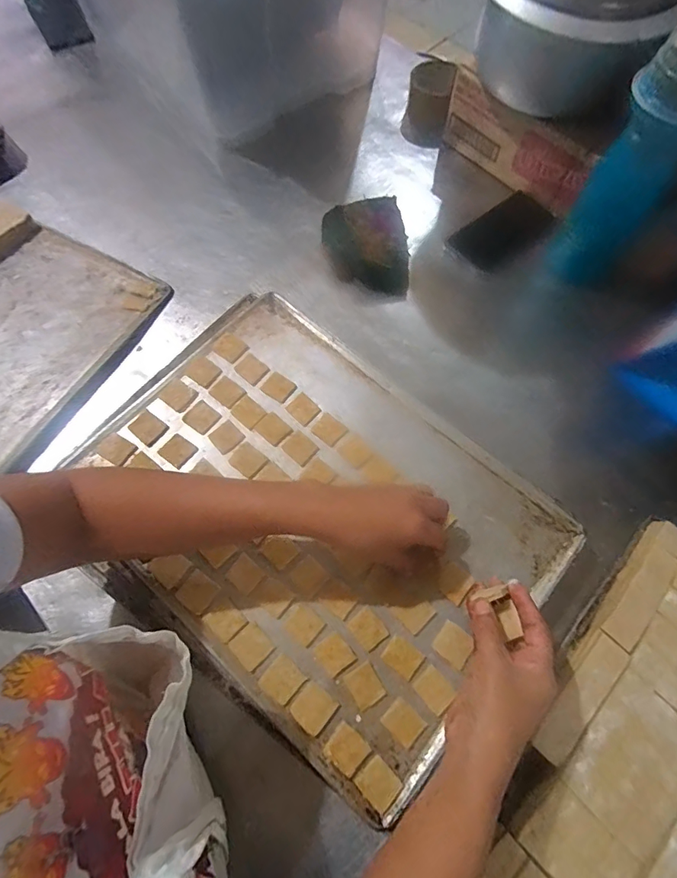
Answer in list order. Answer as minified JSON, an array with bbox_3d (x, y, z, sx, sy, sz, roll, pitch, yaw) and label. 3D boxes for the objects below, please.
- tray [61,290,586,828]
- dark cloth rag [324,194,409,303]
[{"bbox_3d":[-0.029,0.072,0.476,0.461,0.035,0.332,40,75,15],"label":"tray"},{"bbox_3d":[0.037,-0.273,0.620,0.109,0.030,0.177,-7,68,-4],"label":"dark cloth rag"}]

